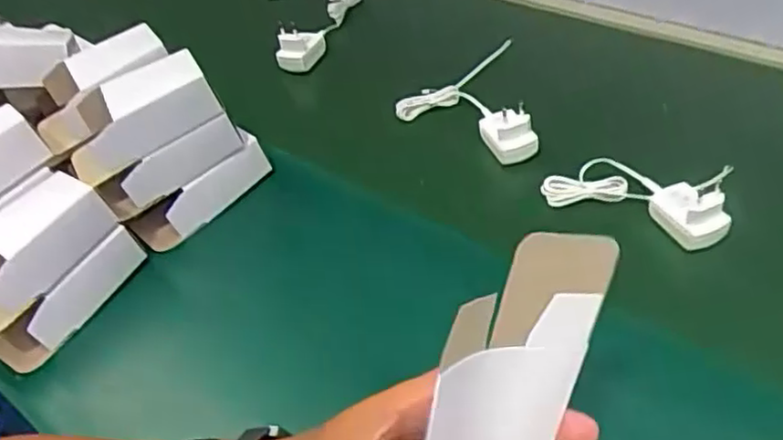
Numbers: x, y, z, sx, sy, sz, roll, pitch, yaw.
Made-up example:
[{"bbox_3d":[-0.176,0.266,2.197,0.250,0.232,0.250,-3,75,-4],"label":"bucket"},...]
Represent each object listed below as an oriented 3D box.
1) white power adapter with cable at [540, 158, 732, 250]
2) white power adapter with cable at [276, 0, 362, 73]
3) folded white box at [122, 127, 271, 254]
[{"bbox_3d":[0.217,-0.027,0.605,0.153,0.042,0.063,18,47,25],"label":"white power adapter with cable"},{"bbox_3d":[-0.101,-0.289,0.924,0.126,0.038,0.255,-11,41,-6],"label":"white power adapter with cable"},{"bbox_3d":[-0.185,-0.024,0.671,0.144,0.043,0.029,-38,48,-10],"label":"folded white box"}]

